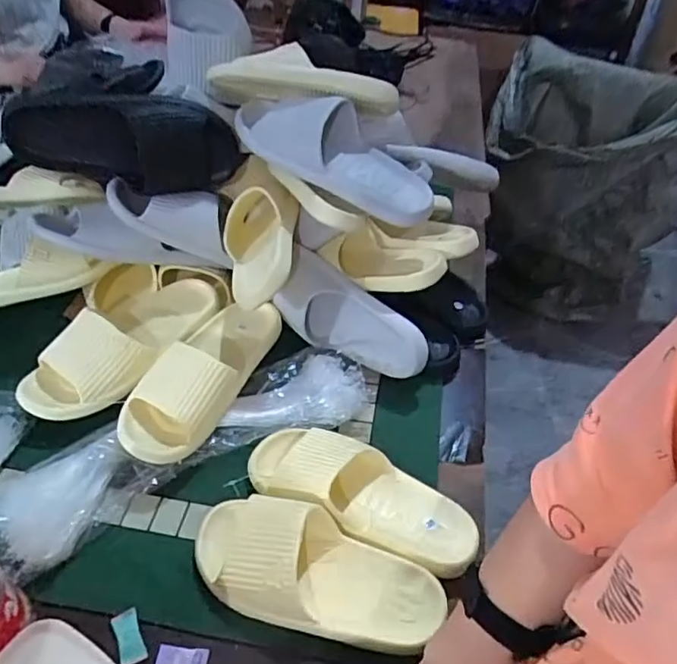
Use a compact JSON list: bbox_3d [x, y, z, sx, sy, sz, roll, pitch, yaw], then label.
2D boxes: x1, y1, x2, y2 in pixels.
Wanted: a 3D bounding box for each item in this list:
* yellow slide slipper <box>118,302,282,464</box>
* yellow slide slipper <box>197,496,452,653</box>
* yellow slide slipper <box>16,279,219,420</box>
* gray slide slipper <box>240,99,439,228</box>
[{"bbox_3d":[-0.161,0.044,0.659,0.101,0.070,0.250,18,46,13],"label":"yellow slide slipper"},{"bbox_3d":[-0.023,0.225,0.520,0.248,0.059,0.104,17,46,12],"label":"yellow slide slipper"},{"bbox_3d":[-0.267,0.010,0.691,0.115,0.078,0.261,25,48,19],"label":"yellow slide slipper"},{"bbox_3d":[-0.005,-0.230,0.692,0.276,0.082,0.102,29,47,-3],"label":"gray slide slipper"}]

